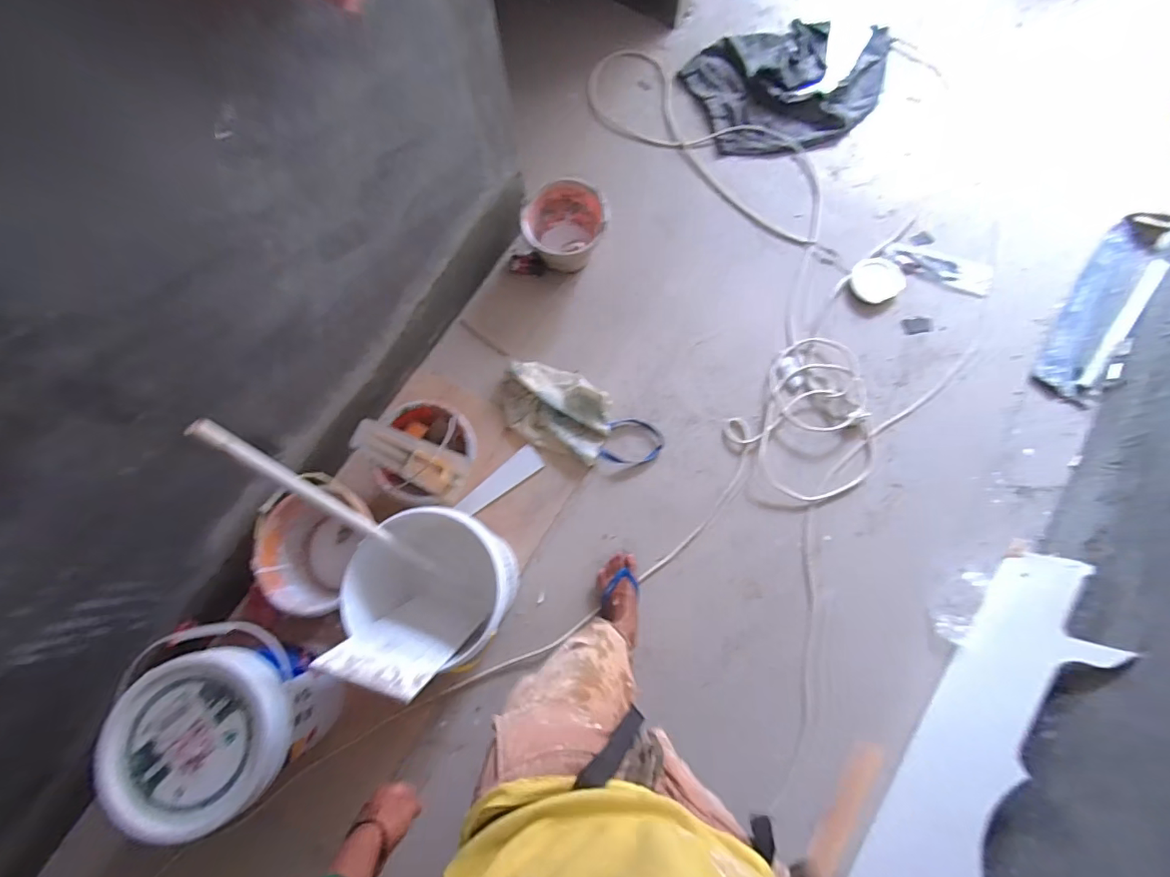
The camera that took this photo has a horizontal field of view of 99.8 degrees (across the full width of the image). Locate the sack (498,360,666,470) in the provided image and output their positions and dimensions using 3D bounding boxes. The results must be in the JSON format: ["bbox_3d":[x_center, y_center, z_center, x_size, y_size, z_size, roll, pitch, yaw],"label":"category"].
[{"bbox_3d":[-0.023,-0.057,1.367,0.486,0.088,0.233,26,78,8],"label":"sack"}]

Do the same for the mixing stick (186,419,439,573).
[{"bbox_3d":[-0.441,0.144,0.912,0.027,0.625,0.023,-35,55,-7],"label":"mixing stick"}]

